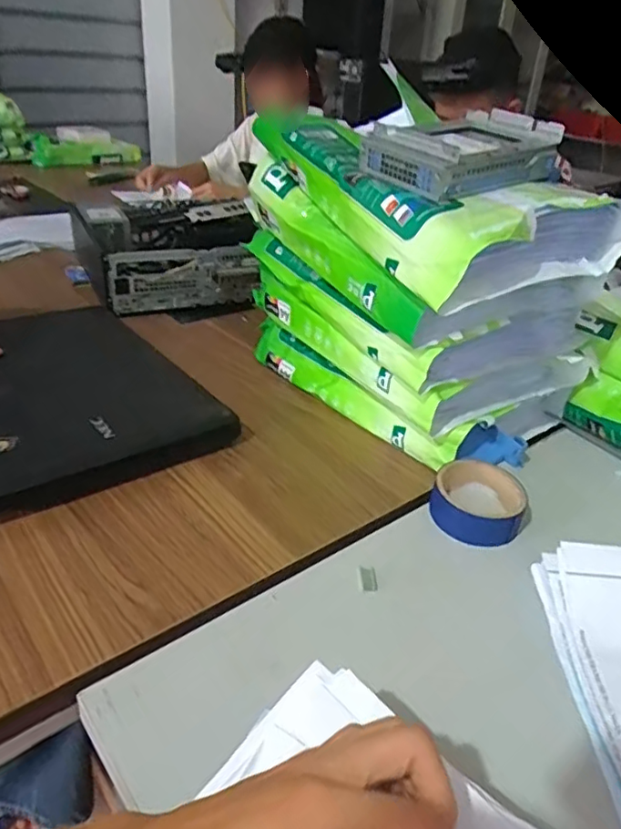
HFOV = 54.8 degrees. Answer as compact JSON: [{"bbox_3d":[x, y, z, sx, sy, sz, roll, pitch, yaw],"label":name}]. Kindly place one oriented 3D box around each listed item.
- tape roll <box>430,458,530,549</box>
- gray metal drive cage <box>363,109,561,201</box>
[{"bbox_3d":[0.159,0.081,0.562,0.085,0.032,0.089,3,31,-2],"label":"tape roll"},{"bbox_3d":[0.151,-0.257,0.588,0.181,0.052,0.130,-22,40,-36],"label":"gray metal drive cage"}]

